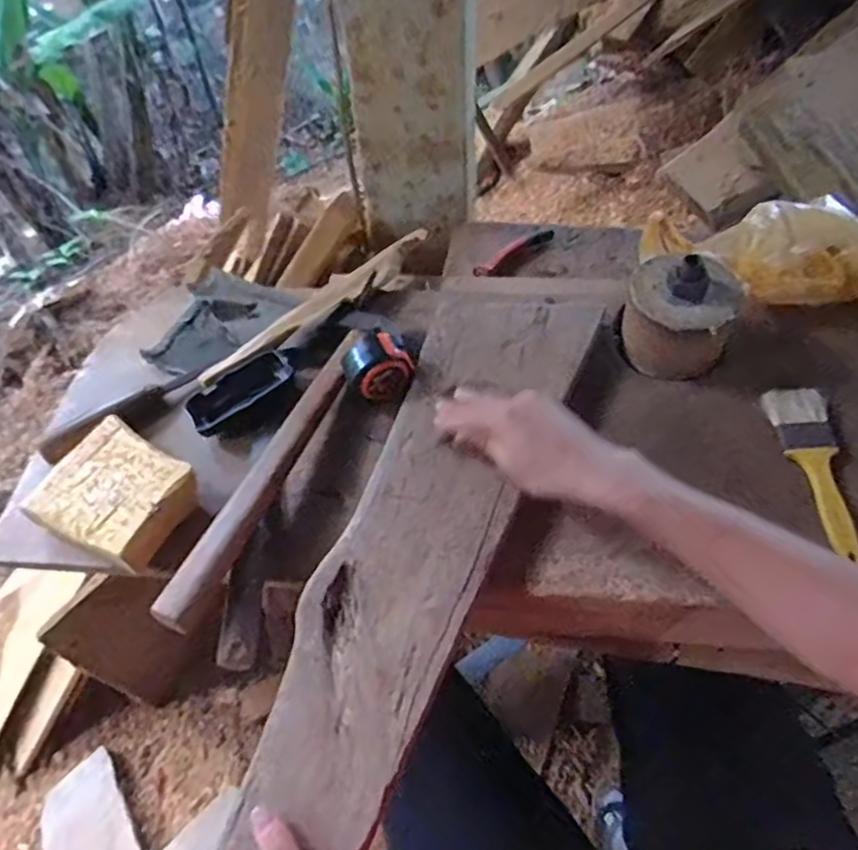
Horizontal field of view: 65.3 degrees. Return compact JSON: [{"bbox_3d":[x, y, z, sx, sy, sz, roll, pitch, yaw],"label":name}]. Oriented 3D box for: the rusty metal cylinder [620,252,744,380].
[{"bbox_3d":[0.244,-0.111,0.654,0.098,0.098,0.096,-2,56,3],"label":"rusty metal cylinder"}]

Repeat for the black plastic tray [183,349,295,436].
[{"bbox_3d":[-0.194,-0.036,0.687,0.110,0.020,0.048,-34,60,-18],"label":"black plastic tray"}]

